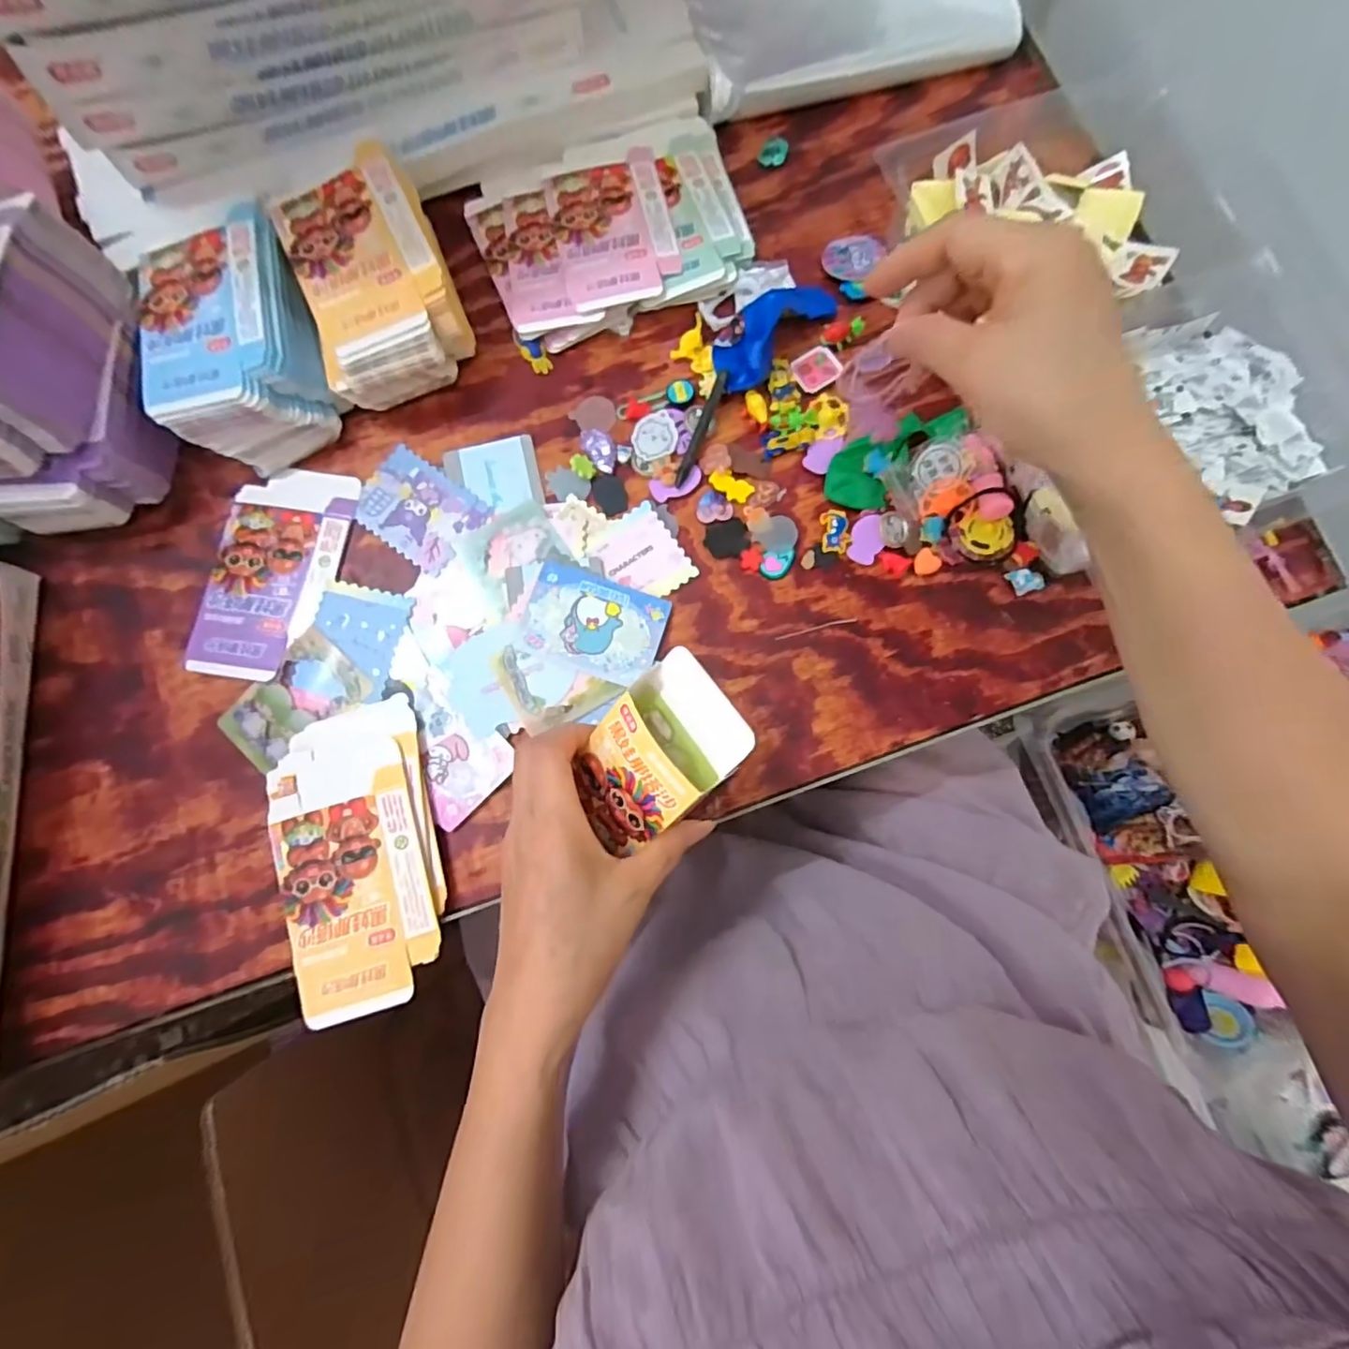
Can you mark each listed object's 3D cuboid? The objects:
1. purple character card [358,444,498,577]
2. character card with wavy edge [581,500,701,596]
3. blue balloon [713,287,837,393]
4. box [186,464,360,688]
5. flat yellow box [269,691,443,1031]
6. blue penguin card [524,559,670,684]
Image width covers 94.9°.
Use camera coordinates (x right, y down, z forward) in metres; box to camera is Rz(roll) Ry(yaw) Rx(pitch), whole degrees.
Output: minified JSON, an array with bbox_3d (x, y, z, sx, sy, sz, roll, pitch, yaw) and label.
[{"bbox_3d":[-0.175,-0.113,0.422,0.084,0.004,0.061,35,81,7],"label":"purple character card"},{"bbox_3d":[-0.024,-0.080,0.415,0.053,0.004,0.066,-34,80,-6],"label":"character card with wavy edge"},{"bbox_3d":[0.066,-0.241,0.431,0.043,0.022,0.097,43,82,9],"label":"blue balloon"},{"bbox_3d":[-0.269,-0.070,0.415,0.082,0.004,0.146,9,79,3],"label":"box"},{"bbox_3d":[-0.190,0.108,0.373,0.090,0.016,0.173,-14,79,-2],"label":"flat yellow box"},{"bbox_3d":[-0.052,-0.033,0.401,0.086,0.007,0.063,17,79,4],"label":"blue penguin card"}]

